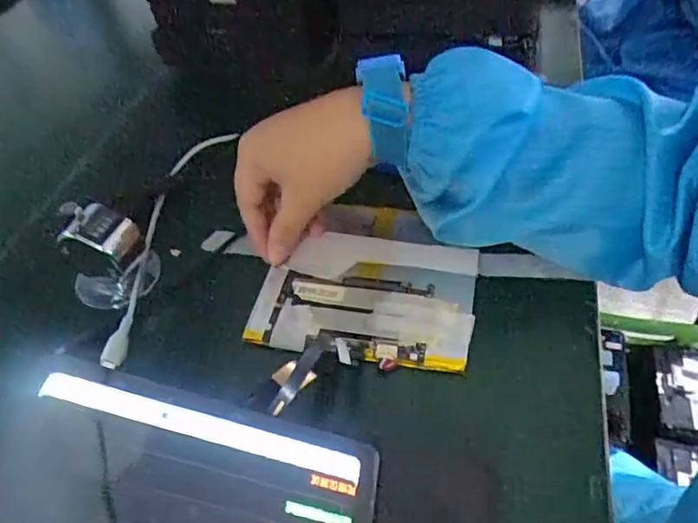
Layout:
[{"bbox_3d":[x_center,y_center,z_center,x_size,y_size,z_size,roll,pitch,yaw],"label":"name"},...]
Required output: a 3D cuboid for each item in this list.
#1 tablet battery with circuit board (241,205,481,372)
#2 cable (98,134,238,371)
[{"bbox_3d":[0.013,0.009,0.362,0.127,0.008,0.124,5,48,9],"label":"tablet battery with circuit board"},{"bbox_3d":[-0.129,-0.023,0.399,0.040,0.008,0.225,-3,44,16],"label":"cable"}]

